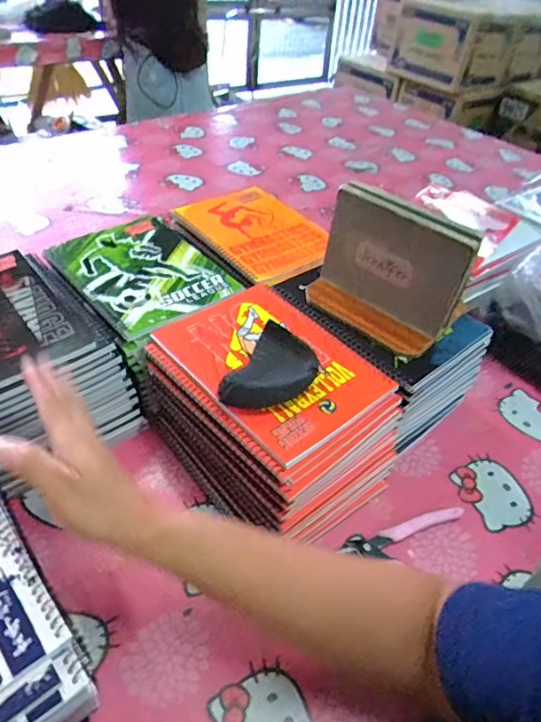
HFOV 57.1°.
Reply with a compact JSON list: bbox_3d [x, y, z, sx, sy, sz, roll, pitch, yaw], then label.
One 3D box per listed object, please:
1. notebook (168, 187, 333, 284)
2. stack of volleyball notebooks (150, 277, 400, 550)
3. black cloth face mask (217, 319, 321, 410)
[{"bbox_3d":[-0.020,-0.174,0.654,0.152,0.011,0.222,-24,51,-28],"label":"notebook"},{"bbox_3d":[0.000,0.048,0.504,0.172,0.127,0.230,-27,53,-30],"label":"stack of volleyball notebooks"},{"bbox_3d":[0.003,0.012,0.446,0.064,0.024,0.093,23,46,17],"label":"black cloth face mask"}]

